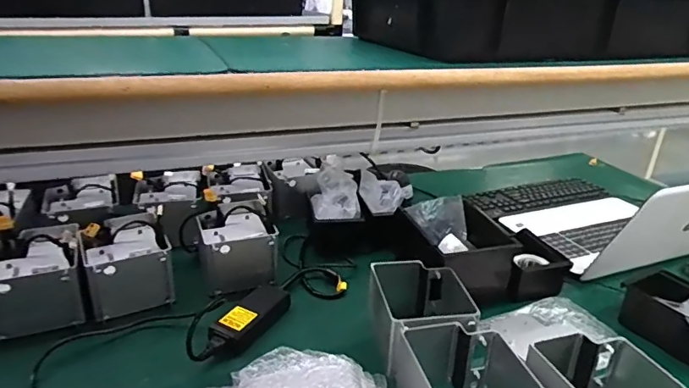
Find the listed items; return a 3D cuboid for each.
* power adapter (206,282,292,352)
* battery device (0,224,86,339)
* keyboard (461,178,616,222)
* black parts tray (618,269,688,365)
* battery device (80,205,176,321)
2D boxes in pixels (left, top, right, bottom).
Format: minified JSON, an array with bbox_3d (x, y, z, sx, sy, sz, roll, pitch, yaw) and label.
[{"bbox_3d":[-0.148,0.197,0.783,0.056,0.040,0.167,13,26,24],"label":"power adapter"},{"bbox_3d":[-0.482,0.132,0.776,0.127,0.100,0.144,-8,26,-21],"label":"battery device"},{"bbox_3d":[0.506,0.005,1.261,0.358,0.037,0.144,-7,25,-20],"label":"keyboard"},{"bbox_3d":[0.545,0.193,0.775,0.132,0.085,0.170,-13,28,-30],"label":"black parts tray"},{"bbox_3d":[-0.366,0.115,0.826,0.135,0.107,0.142,-12,27,-29],"label":"battery device"}]

